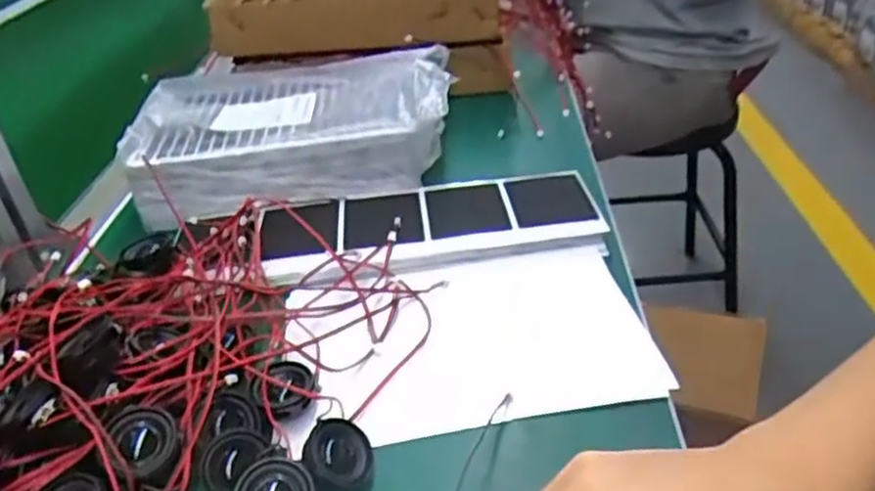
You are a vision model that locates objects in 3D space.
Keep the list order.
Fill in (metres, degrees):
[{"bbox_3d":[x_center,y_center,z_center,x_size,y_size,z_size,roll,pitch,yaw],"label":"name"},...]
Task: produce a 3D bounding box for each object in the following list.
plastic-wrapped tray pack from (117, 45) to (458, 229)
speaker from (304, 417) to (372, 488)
[{"bbox_3d":[-0.099,-0.083,0.530,0.214,0.077,0.138,-6,33,2],"label":"plastic-wrapped tray pack"},{"bbox_3d":[-0.041,0.088,0.304,0.029,0.007,0.028,26,42,-20],"label":"speaker"}]

